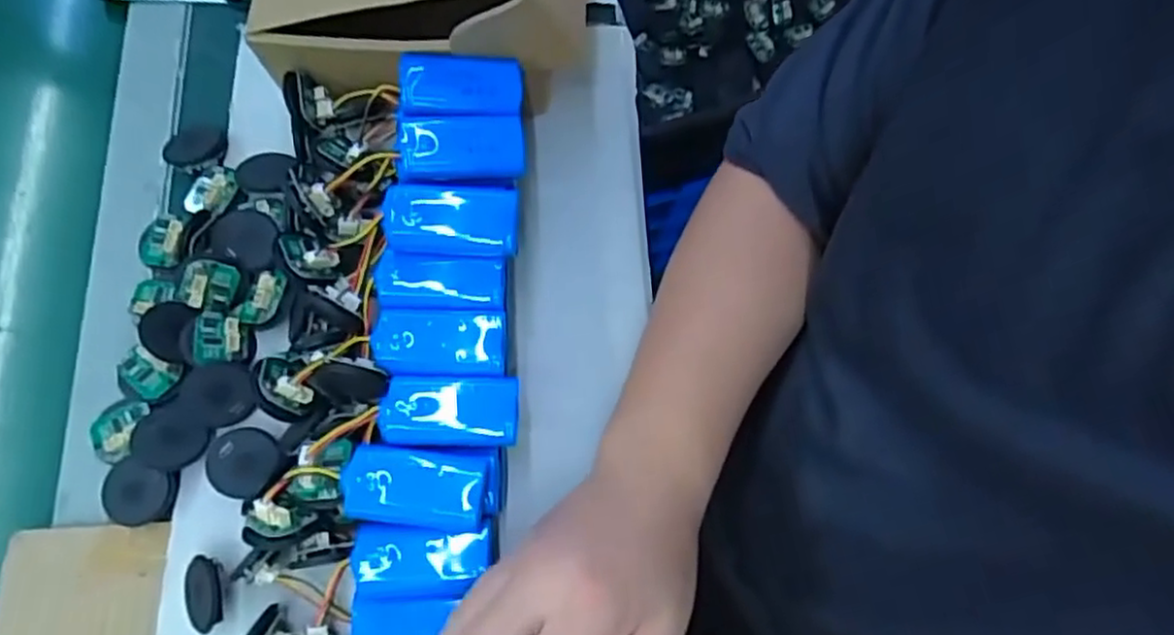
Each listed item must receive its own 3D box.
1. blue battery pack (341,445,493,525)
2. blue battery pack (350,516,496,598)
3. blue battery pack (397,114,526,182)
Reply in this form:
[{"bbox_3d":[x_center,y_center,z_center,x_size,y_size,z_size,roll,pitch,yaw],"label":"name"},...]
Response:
[{"bbox_3d":[-0.086,0.084,0.353,0.070,0.013,0.036,4,73,0],"label":"blue battery pack"},{"bbox_3d":[-0.084,0.122,0.356,0.068,0.016,0.035,-1,73,-2],"label":"blue battery pack"},{"bbox_3d":[-0.069,-0.095,0.388,0.068,0.016,0.036,-5,73,-3],"label":"blue battery pack"}]

